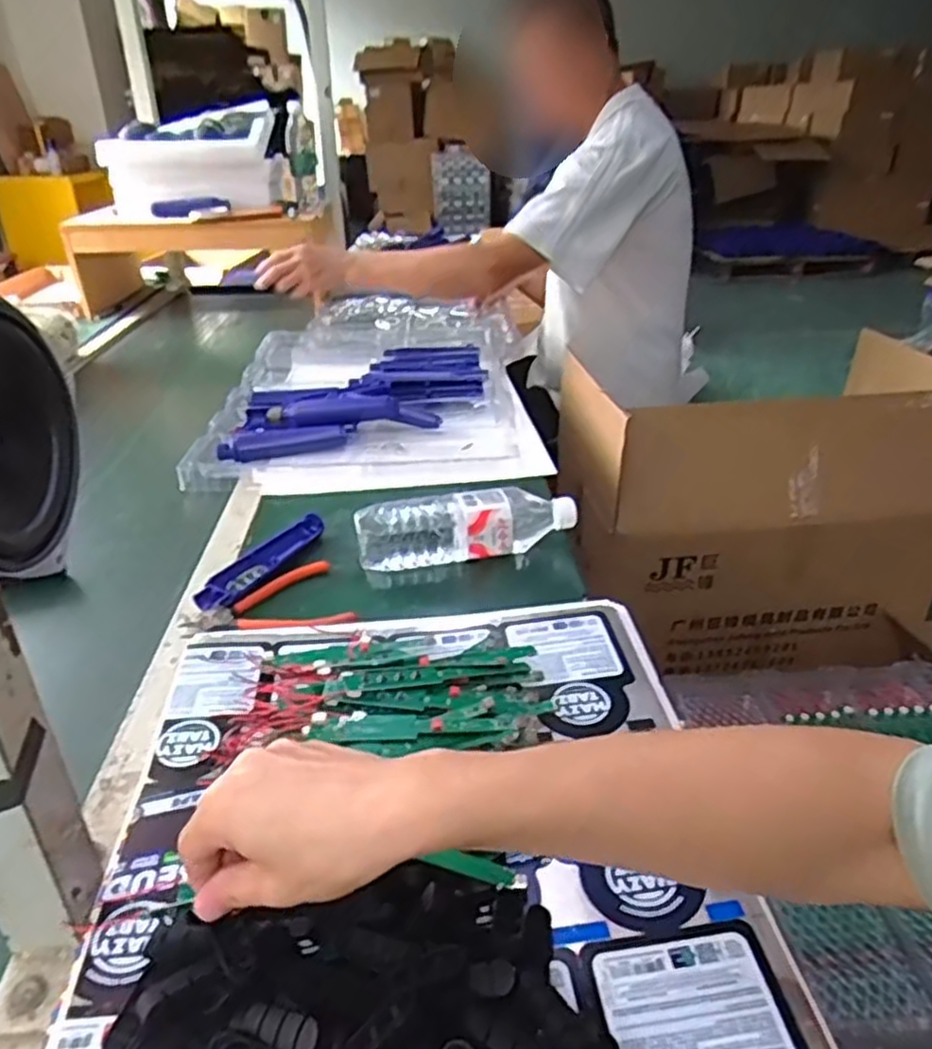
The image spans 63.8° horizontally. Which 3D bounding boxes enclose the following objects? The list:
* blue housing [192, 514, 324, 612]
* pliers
[{"bbox_3d":[-0.205,0.040,0.760,0.037,0.025,0.175,9,30,18],"label":"blue housing"},{"bbox_3d":[-0.185,0.079,0.693,0.142,0.017,0.118,-11,30,-18],"label":"pliers"}]

